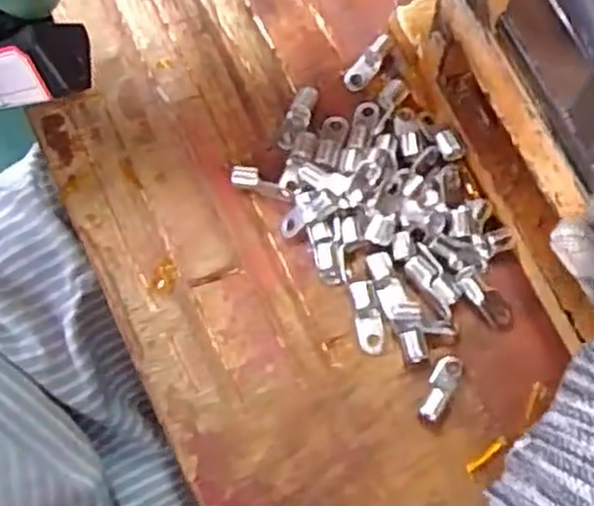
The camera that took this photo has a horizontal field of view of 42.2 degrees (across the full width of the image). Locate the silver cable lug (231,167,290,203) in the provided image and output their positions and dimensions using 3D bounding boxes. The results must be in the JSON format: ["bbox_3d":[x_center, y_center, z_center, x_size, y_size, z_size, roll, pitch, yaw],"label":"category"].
[{"bbox_3d":[-0.017,-0.034,0.372,0.030,0.009,0.010,17,72,6],"label":"silver cable lug"}]

